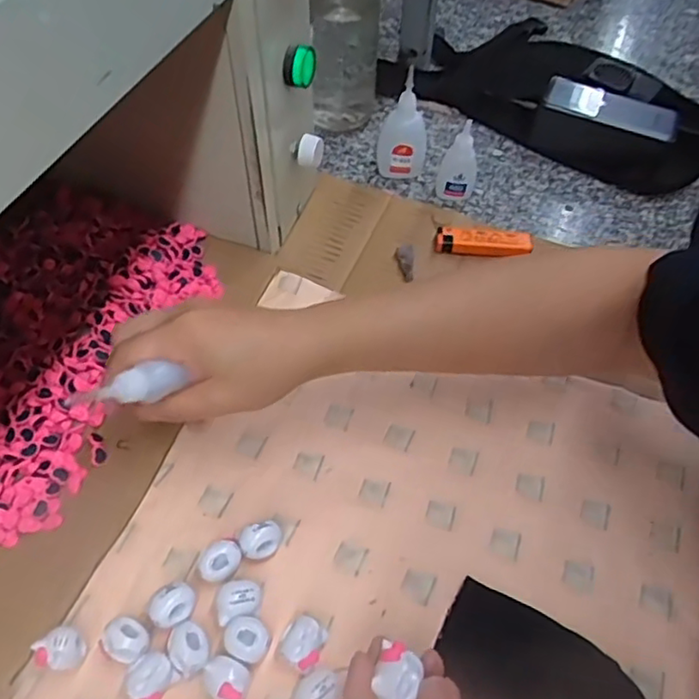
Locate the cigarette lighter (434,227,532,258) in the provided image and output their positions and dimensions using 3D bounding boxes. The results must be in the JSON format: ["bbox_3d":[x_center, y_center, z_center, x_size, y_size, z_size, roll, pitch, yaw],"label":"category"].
[{"bbox_3d":[0.113,-0.089,0.540,0.080,0.017,0.027,9,55,1],"label":"cigarette lighter"}]

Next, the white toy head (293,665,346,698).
[{"bbox_3d":[-0.015,0.179,0.330,0.027,0.024,0.024,-34,64,-25],"label":"white toy head"}]

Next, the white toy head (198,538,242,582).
[{"bbox_3d":[-0.074,0.125,0.369,0.020,0.020,0.024,28,57,14],"label":"white toy head"}]

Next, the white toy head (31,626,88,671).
[{"bbox_3d":[-0.152,0.157,0.333,0.021,0.019,0.020,3,55,-4],"label":"white toy head"}]

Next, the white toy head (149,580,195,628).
[{"bbox_3d":[-0.098,0.142,0.353,0.021,0.018,0.025,22,56,10],"label":"white toy head"}]

